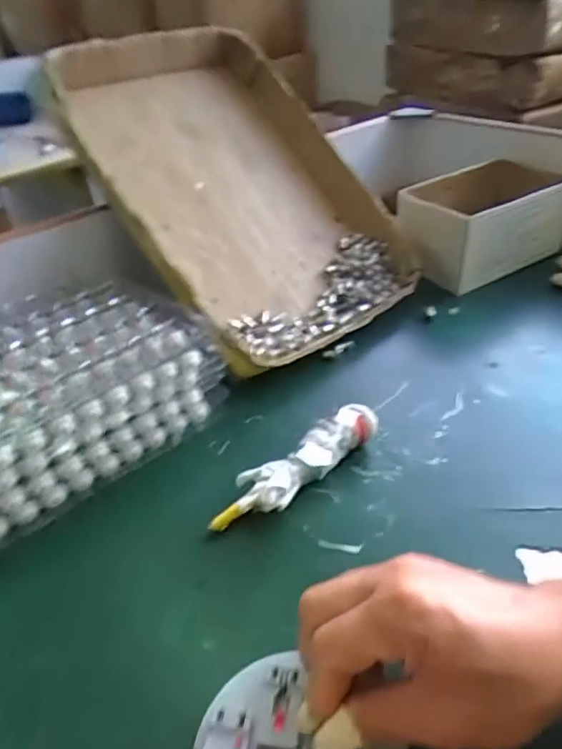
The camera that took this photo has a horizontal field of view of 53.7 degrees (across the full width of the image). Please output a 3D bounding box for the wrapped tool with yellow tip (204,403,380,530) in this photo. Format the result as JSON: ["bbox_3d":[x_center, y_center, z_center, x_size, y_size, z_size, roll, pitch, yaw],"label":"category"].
[{"bbox_3d":[0.013,0.068,0.420,0.147,0.038,0.043,-29,41,-32],"label":"wrapped tool with yellow tip"}]

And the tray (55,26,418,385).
[{"bbox_3d":[-0.045,-0.202,0.599,0.274,0.053,0.381,-32,86,-26],"label":"tray"}]

